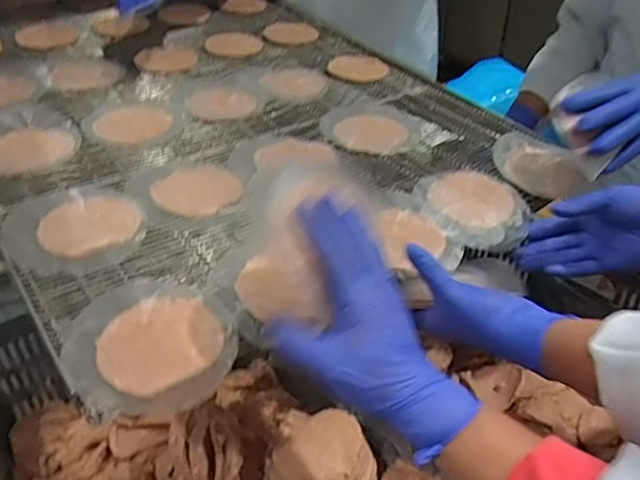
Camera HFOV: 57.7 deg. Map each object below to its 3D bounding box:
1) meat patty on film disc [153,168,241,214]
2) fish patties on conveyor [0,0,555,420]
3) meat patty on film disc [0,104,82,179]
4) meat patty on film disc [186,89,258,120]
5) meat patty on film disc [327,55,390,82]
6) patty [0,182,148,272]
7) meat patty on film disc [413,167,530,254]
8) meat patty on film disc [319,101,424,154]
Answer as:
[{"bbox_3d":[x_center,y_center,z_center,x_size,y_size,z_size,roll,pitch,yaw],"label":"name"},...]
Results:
[{"bbox_3d":[-0.125,-0.052,0.600,0.072,0.007,0.087,33,46,31],"label":"meat patty on film disc"},{"bbox_3d":[-0.129,-0.171,0.748,0.593,0.030,0.749,-22,45,-30],"label":"fish patties on conveyor"},{"bbox_3d":[-0.326,-0.108,0.638,0.119,0.039,0.096,-28,49,-35],"label":"meat patty on film disc"},{"bbox_3d":[-0.127,-0.176,0.752,0.086,0.012,0.060,-6,39,-14],"label":"meat patty on film disc"},{"bbox_3d":[0.057,-0.261,0.871,0.086,0.008,0.074,-19,44,-27],"label":"meat patty on film disc"},{"bbox_3d":[-0.230,-0.017,0.542,0.116,0.013,0.124,3,38,-2],"label":"patty"},{"bbox_3d":[0.160,-0.039,0.608,0.114,0.010,0.120,27,43,26],"label":"meat patty on film disc"},{"bbox_3d":[0.064,-0.144,0.726,0.124,0.009,0.119,8,38,4],"label":"meat patty on film disc"}]

